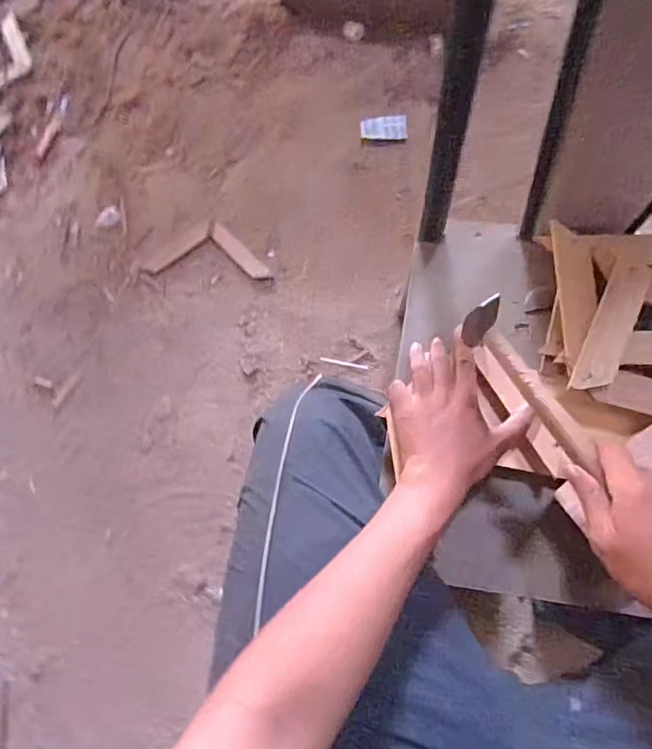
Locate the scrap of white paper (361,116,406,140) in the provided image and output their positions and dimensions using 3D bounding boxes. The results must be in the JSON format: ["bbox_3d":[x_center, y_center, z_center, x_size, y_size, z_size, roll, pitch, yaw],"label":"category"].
[{"bbox_3d":[0.132,-0.560,1.154,0.106,0.005,0.054,7,87,17],"label":"scrap of white paper"}]

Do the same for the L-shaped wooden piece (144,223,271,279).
[{"bbox_3d":[-0.259,-0.276,1.119,0.280,0.011,0.119,4,82,6],"label":"L-shaped wooden piece"}]

